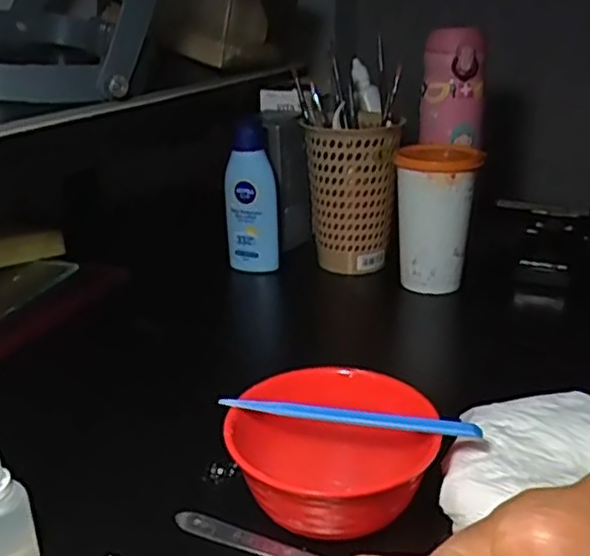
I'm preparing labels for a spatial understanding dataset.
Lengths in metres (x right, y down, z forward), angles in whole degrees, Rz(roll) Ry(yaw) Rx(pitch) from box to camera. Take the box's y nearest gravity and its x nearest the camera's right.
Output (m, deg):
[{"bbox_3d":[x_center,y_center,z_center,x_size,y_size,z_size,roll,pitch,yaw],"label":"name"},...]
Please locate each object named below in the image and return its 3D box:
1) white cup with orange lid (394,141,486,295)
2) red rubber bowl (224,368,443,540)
[{"bbox_3d":[0.128,-0.056,0.644,0.067,0.126,0.073,0,22,0],"label":"white cup with orange lid"},{"bbox_3d":[0.019,0.096,0.375,0.112,0.053,0.101,-10,24,-24],"label":"red rubber bowl"}]

